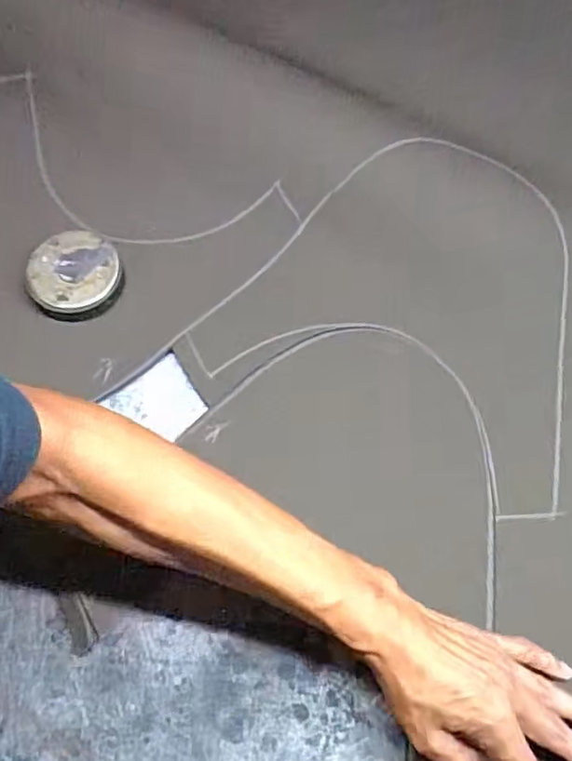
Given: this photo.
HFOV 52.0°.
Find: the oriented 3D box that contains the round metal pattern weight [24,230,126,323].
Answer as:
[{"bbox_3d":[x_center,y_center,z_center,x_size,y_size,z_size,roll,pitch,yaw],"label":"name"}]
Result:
[{"bbox_3d":[-0.175,-0.087,0.492,0.075,0.022,0.072,0,72,0],"label":"round metal pattern weight"}]

